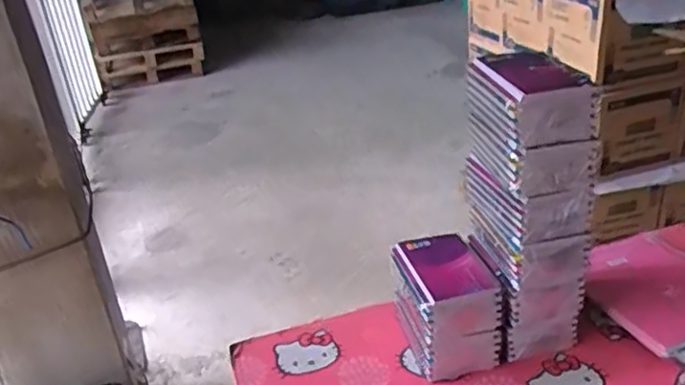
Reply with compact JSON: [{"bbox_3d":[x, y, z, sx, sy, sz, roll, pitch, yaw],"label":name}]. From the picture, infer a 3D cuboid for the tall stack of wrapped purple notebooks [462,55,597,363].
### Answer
[{"bbox_3d":[0.215,0.022,0.784,0.105,0.338,0.142,-10,28,-8],"label":"tall stack of wrapped purple notebooks"}]

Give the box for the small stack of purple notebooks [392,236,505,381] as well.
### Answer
[{"bbox_3d":[0.130,0.136,0.809,0.107,0.111,0.141,-10,28,-9],"label":"small stack of purple notebooks"}]

